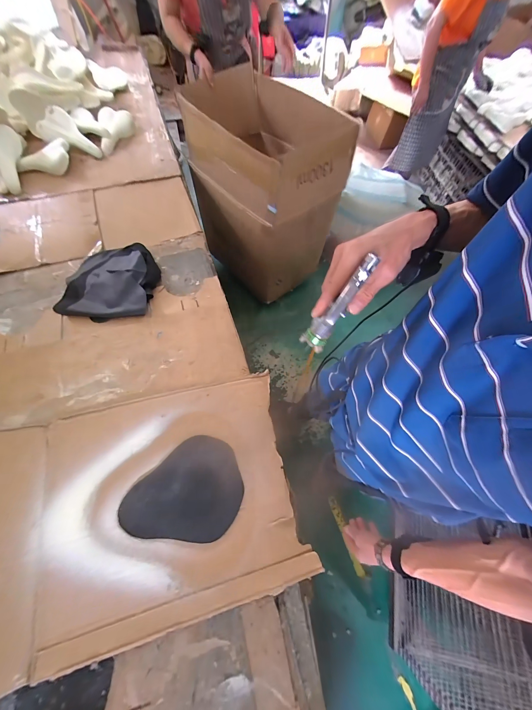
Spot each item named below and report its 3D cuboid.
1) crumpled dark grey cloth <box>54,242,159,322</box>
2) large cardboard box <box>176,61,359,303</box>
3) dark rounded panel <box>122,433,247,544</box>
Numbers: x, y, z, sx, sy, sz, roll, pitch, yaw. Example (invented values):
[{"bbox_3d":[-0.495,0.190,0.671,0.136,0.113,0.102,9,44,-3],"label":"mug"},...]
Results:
[{"bbox_3d":[-0.503,-0.250,0.782,0.299,0.085,0.315,1,64,-3],"label":"crumpled dark grey cloth"},{"bbox_3d":[-0.022,-0.794,1.321,0.493,0.774,0.596,-38,75,-17],"label":"large cardboard box"},{"bbox_3d":[-0.184,0.304,0.572,0.251,0.019,0.211,7,64,-1],"label":"dark rounded panel"}]

